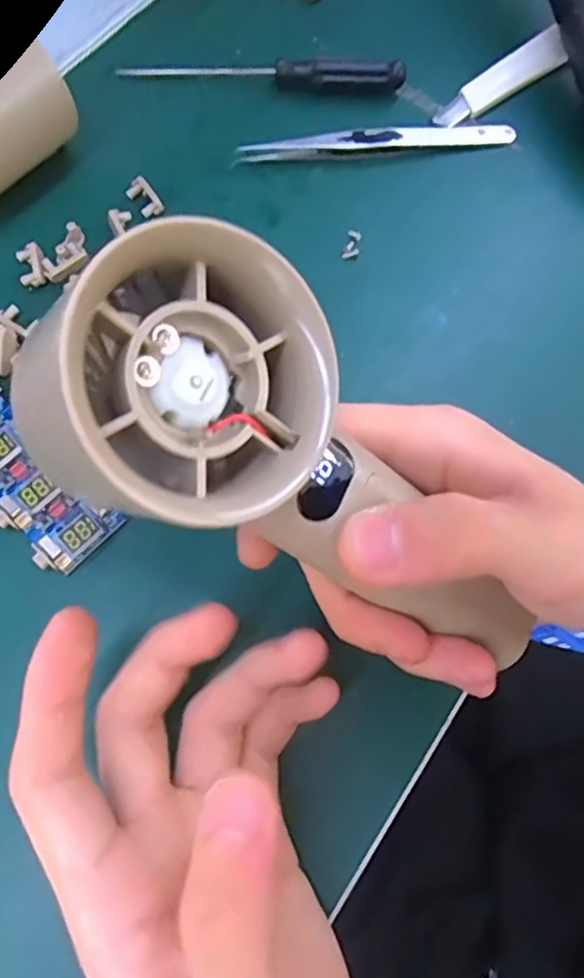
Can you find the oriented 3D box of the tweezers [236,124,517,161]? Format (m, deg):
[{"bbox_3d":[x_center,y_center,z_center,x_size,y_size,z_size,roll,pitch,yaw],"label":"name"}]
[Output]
[{"bbox_3d":[0.041,-0.159,0.284,0.127,0.007,0.016,-11,71,-6],"label":"tweezers"}]

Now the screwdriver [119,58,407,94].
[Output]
[{"bbox_3d":[-0.014,-0.195,0.292,0.131,0.013,0.012,2,71,-1],"label":"screwdriver"}]

